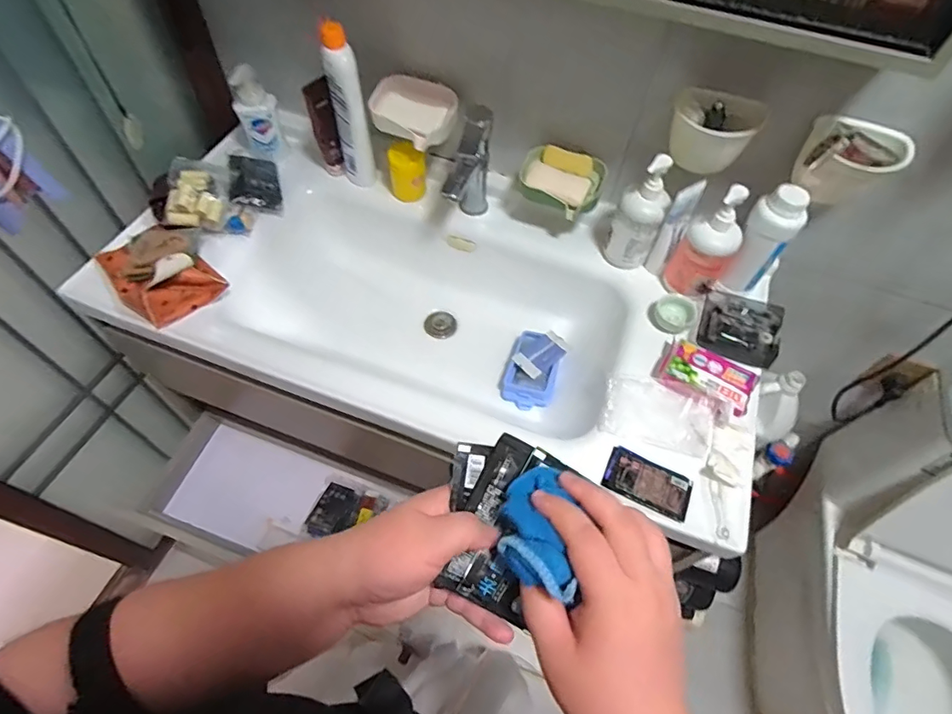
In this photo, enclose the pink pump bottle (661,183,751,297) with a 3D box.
[{"bbox_3d":[0.339,-0.167,0.719,0.077,0.162,0.065,35,62,17],"label":"pink pump bottle"}]

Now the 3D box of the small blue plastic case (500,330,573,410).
[{"bbox_3d":[0.099,0.016,0.844,0.085,0.036,0.144,19,58,8],"label":"small blue plastic case"}]

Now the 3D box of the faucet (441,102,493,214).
[{"bbox_3d":[-0.013,-0.284,0.802,0.046,0.184,0.123,15,58,6],"label":"faucet"}]

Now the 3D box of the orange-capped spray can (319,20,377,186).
[{"bbox_3d":[-0.206,-0.399,0.815,0.050,0.258,0.042,-10,59,-10],"label":"orange-capped spray can"}]

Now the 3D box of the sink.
[{"bbox_3d":[-0.027,-0.034,0.870,0.870,0.254,0.448,19,58,9],"label":"sink"}]

